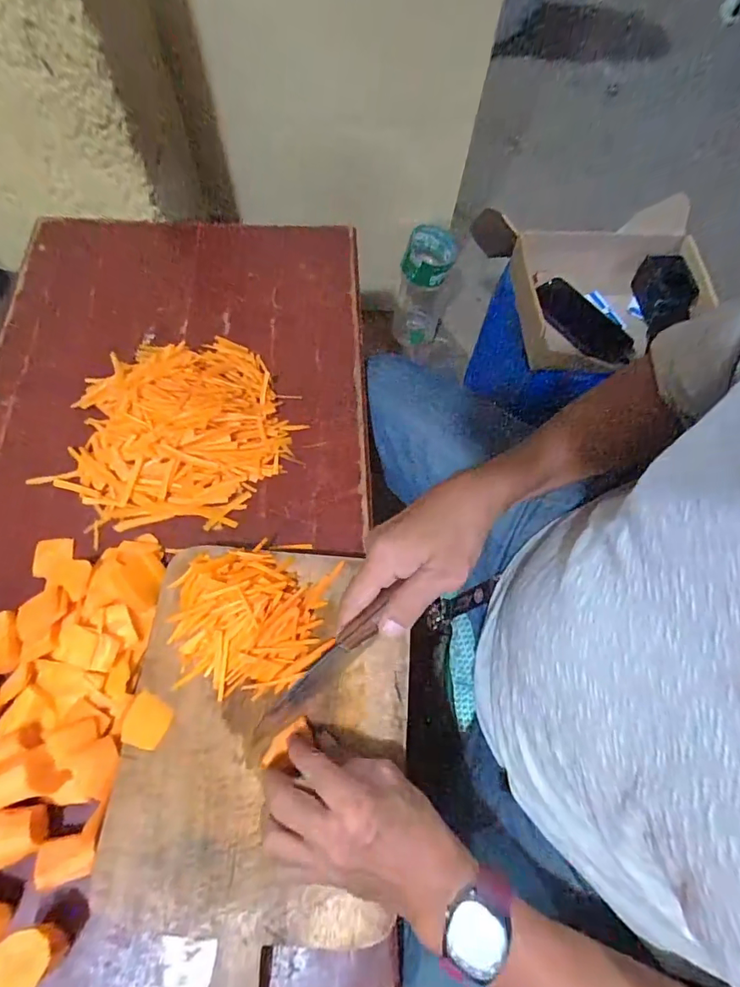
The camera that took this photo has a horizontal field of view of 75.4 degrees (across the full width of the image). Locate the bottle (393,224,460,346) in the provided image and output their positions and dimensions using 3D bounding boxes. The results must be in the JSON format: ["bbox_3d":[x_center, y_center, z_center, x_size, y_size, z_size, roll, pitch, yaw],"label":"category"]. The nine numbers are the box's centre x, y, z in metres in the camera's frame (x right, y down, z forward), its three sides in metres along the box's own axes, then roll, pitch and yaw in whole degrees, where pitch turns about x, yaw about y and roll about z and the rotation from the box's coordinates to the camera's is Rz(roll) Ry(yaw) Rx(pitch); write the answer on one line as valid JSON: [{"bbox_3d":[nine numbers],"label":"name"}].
[{"bbox_3d":[0.115,-0.448,1.088,0.101,0.293,0.092,21,66,7],"label":"bottle"}]

